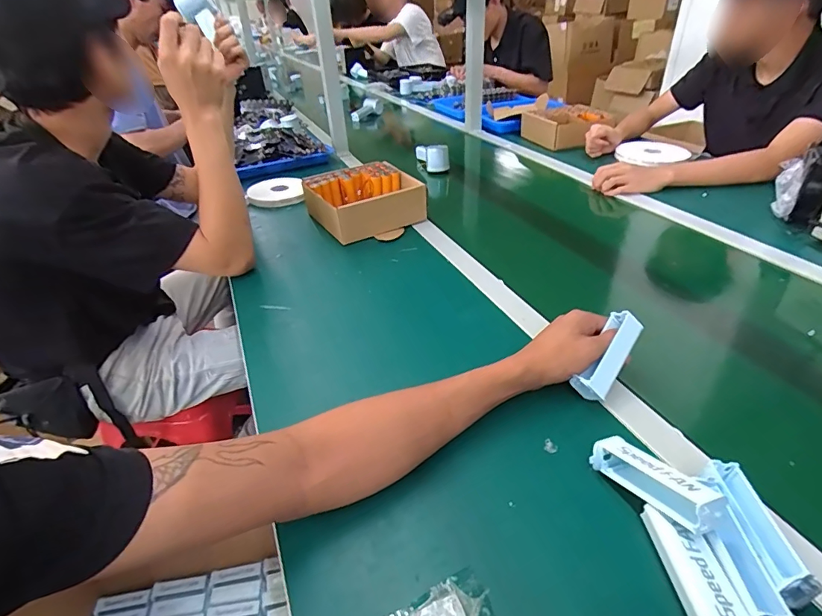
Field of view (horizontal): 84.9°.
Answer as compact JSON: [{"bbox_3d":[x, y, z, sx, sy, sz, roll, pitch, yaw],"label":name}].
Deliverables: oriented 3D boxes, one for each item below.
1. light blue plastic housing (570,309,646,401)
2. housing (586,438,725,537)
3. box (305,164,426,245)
[{"bbox_3d":[0.215,0.051,0.494,0.102,0.033,0.028,-51,15,-19],"label":"light blue plastic housing"},{"bbox_3d":[0.199,0.143,0.371,0.030,0.029,0.100,-21,18,-20],"label":"housing"},{"bbox_3d":[-0.089,-0.216,0.897,0.210,0.076,0.179,-17,38,-18],"label":"box"}]

